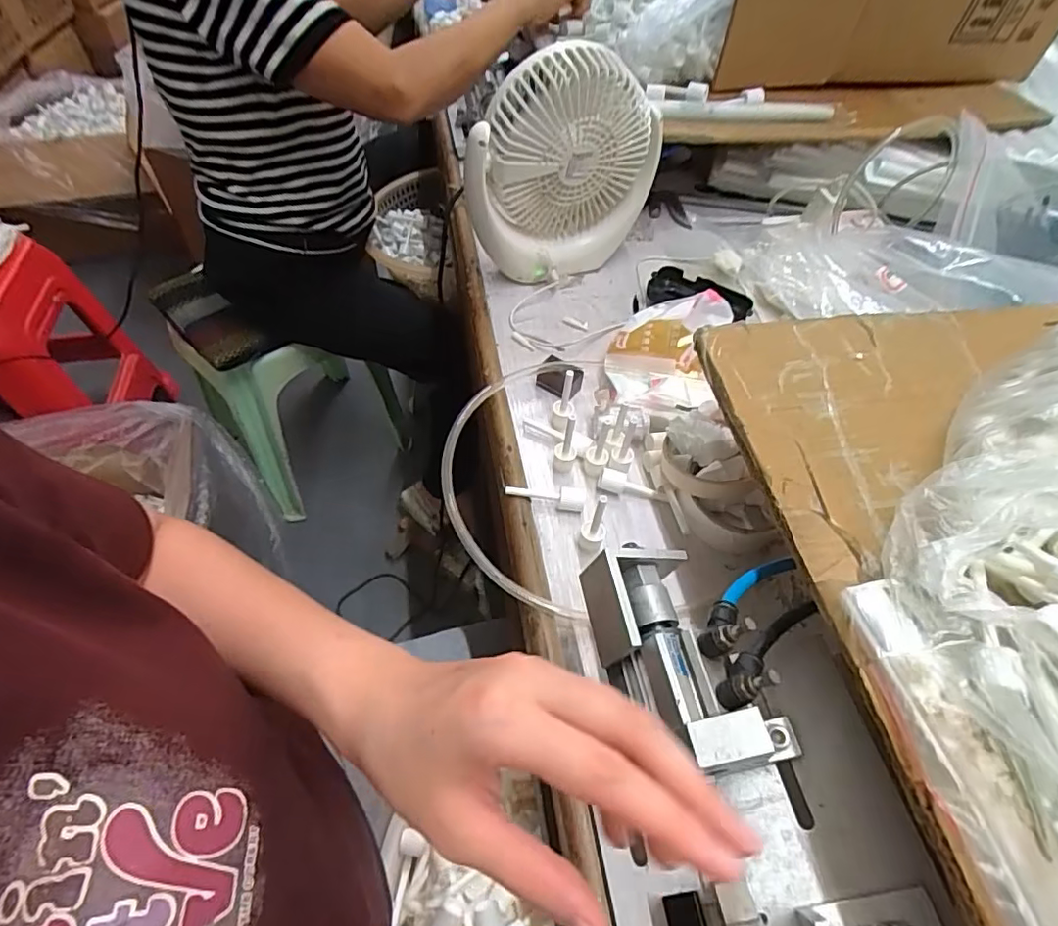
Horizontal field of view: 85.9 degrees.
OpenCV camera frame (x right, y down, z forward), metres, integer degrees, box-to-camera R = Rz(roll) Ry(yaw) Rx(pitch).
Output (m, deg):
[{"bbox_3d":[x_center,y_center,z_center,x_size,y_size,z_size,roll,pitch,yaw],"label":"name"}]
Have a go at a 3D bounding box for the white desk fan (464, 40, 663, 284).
[{"bbox_3d":[0.035,-0.296,0.580,0.189,0.198,0.070,-23,58,-19],"label":"white desk fan"}]

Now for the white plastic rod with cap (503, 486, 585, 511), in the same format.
[{"bbox_3d":[0.014,0.025,0.463,0.064,0.012,0.014,8,53,3],"label":"white plastic rod with cap"}]

